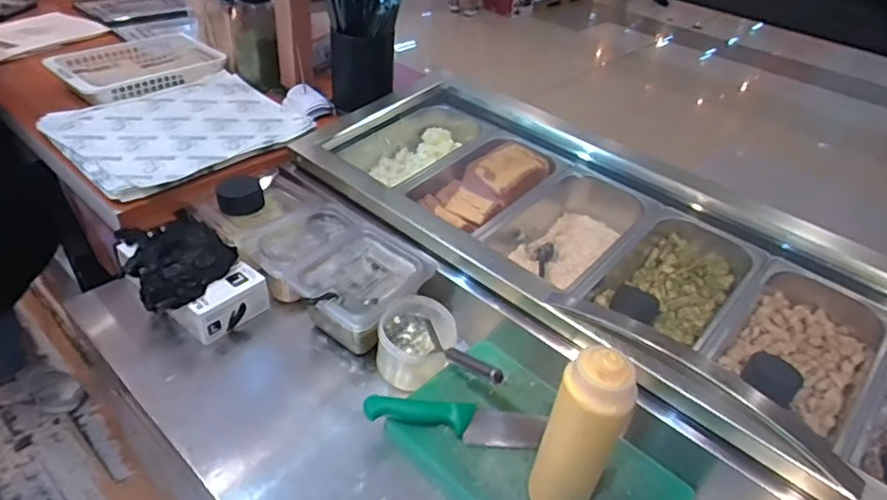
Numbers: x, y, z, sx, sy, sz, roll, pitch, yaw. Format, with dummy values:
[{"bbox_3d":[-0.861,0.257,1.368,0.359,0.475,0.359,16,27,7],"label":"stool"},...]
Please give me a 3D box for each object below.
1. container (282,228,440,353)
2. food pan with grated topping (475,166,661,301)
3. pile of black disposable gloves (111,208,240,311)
[{"bbox_3d":[-0.129,0.058,0.827,0.158,0.095,0.166,30,43,27],"label":"container"},{"bbox_3d":[0.206,-0.027,0.915,0.173,0.098,0.239,32,45,29],"label":"food pan with grated topping"},{"bbox_3d":[-0.397,0.007,0.828,0.185,0.052,0.135,34,45,30],"label":"pile of black disposable gloves"}]

